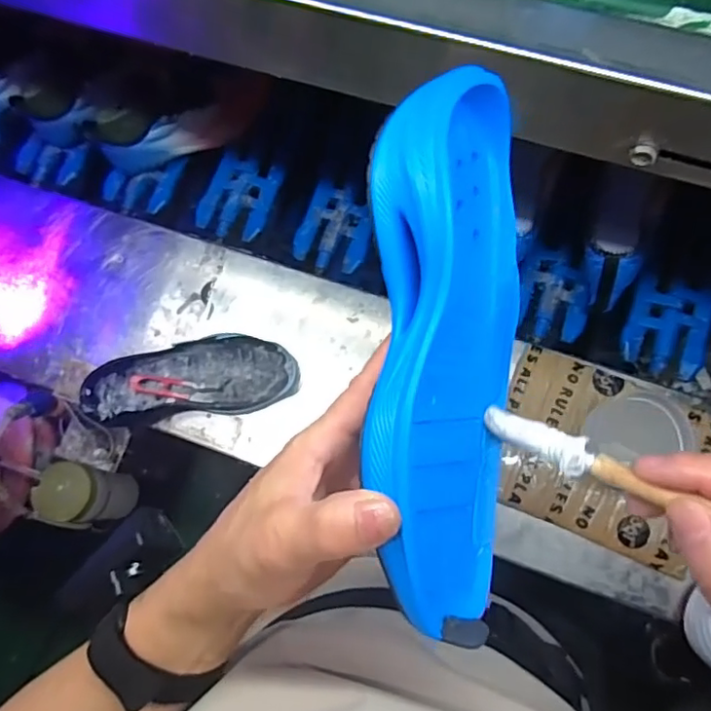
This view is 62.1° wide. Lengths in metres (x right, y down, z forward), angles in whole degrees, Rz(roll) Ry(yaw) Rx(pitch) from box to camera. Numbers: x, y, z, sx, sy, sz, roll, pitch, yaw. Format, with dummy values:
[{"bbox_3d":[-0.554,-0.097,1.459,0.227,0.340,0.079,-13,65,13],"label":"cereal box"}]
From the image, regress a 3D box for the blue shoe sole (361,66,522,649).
[{"bbox_3d":[0.041,-0.003,0.283,0.050,0.105,0.252,-1,84,36],"label":"blue shoe sole"}]

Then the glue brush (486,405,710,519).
[{"bbox_3d":[0.131,0.057,0.245,0.179,0.011,0.017,21,82,40],"label":"glue brush"}]

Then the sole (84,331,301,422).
[{"bbox_3d":[-0.186,0.024,0.683,0.237,0.053,0.091,-3,81,3],"label":"sole"}]

